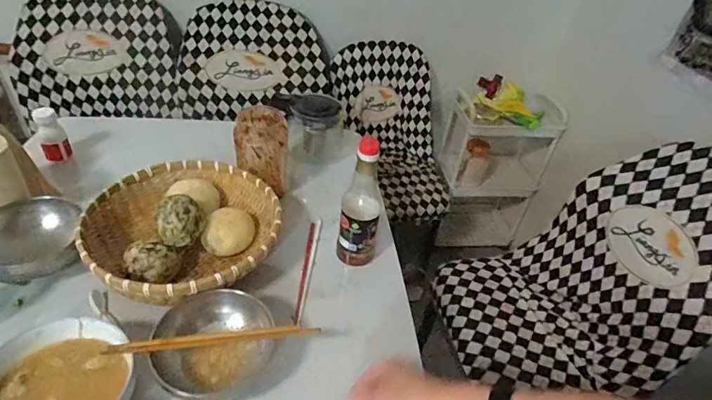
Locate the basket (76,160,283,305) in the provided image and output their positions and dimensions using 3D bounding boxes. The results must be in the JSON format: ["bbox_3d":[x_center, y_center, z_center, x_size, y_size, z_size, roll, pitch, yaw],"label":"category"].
[{"bbox_3d":[-0.276,0.050,0.734,0.292,0.100,0.295,4,40,-4],"label":"basket"}]

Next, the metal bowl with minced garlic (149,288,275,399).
[{"bbox_3d":[-0.188,0.189,0.595,0.149,0.058,0.120,-13,44,-23],"label":"metal bowl with minced garlic"}]

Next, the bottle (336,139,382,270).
[{"bbox_3d":[0.010,0.007,0.715,0.064,0.229,0.059,8,40,1],"label":"bottle"}]

